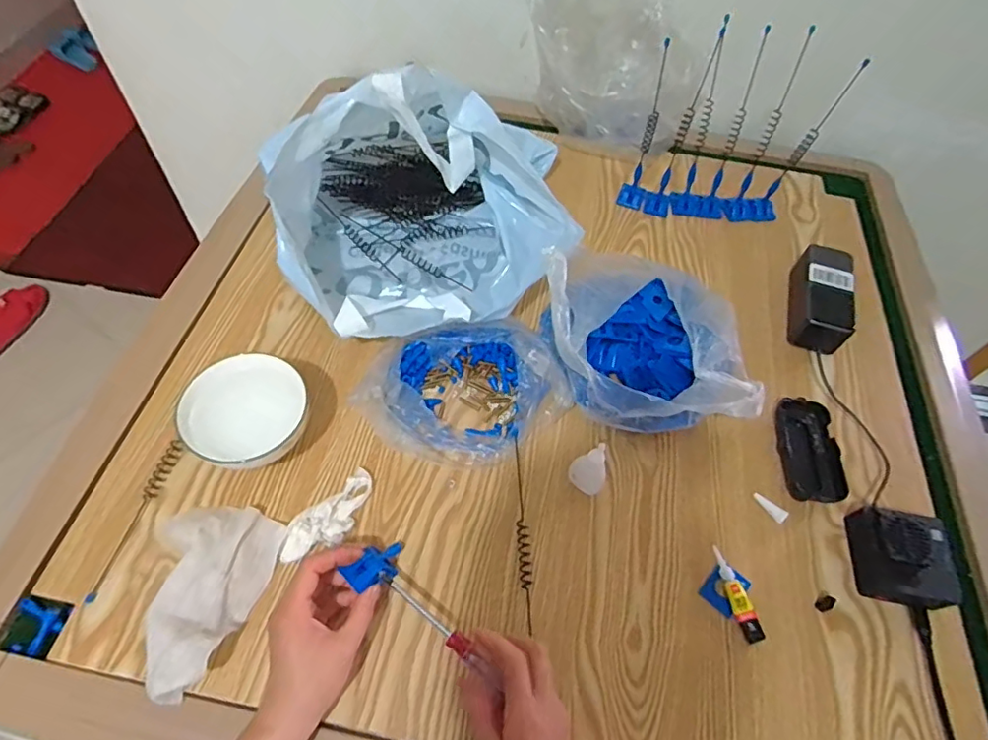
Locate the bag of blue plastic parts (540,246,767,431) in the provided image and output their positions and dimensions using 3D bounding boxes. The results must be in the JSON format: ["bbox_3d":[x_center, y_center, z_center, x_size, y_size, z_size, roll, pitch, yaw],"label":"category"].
[{"bbox_3d":[0.146,-0.032,0.571,0.194,0.121,0.194,3,57,-1],"label":"bag of blue plastic parts"}]

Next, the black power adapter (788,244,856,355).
[{"bbox_3d":[0.388,-0.084,0.657,0.061,0.055,0.144,20,59,10],"label":"black power adapter"}]

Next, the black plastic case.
[{"bbox_3d":[0.321,0.080,0.563,0.051,0.025,0.112,10,57,3],"label":"black plastic case"}]

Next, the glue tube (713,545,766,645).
[{"bbox_3d":[0.216,0.199,0.492,0.018,0.010,0.080,-11,59,-10],"label":"glue tube"}]

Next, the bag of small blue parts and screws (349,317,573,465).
[{"bbox_3d":[-0.030,0.014,0.557,0.206,0.066,0.143,-8,58,-8],"label":"bag of small blue parts and screws"}]

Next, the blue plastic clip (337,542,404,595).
[{"bbox_3d":[-0.098,0.166,0.475,0.029,0.015,0.062,39,28,20],"label":"blue plastic clip"}]

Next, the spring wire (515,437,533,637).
[{"bbox_3d":[0.027,0.147,0.512,0.012,0.016,0.171,0,57,-3],"label":"spring wire"}]

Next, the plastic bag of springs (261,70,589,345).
[{"bbox_3d":[-0.108,-0.203,0.613,0.286,0.196,0.348,-30,64,-20],"label":"plastic bag of springs"}]

